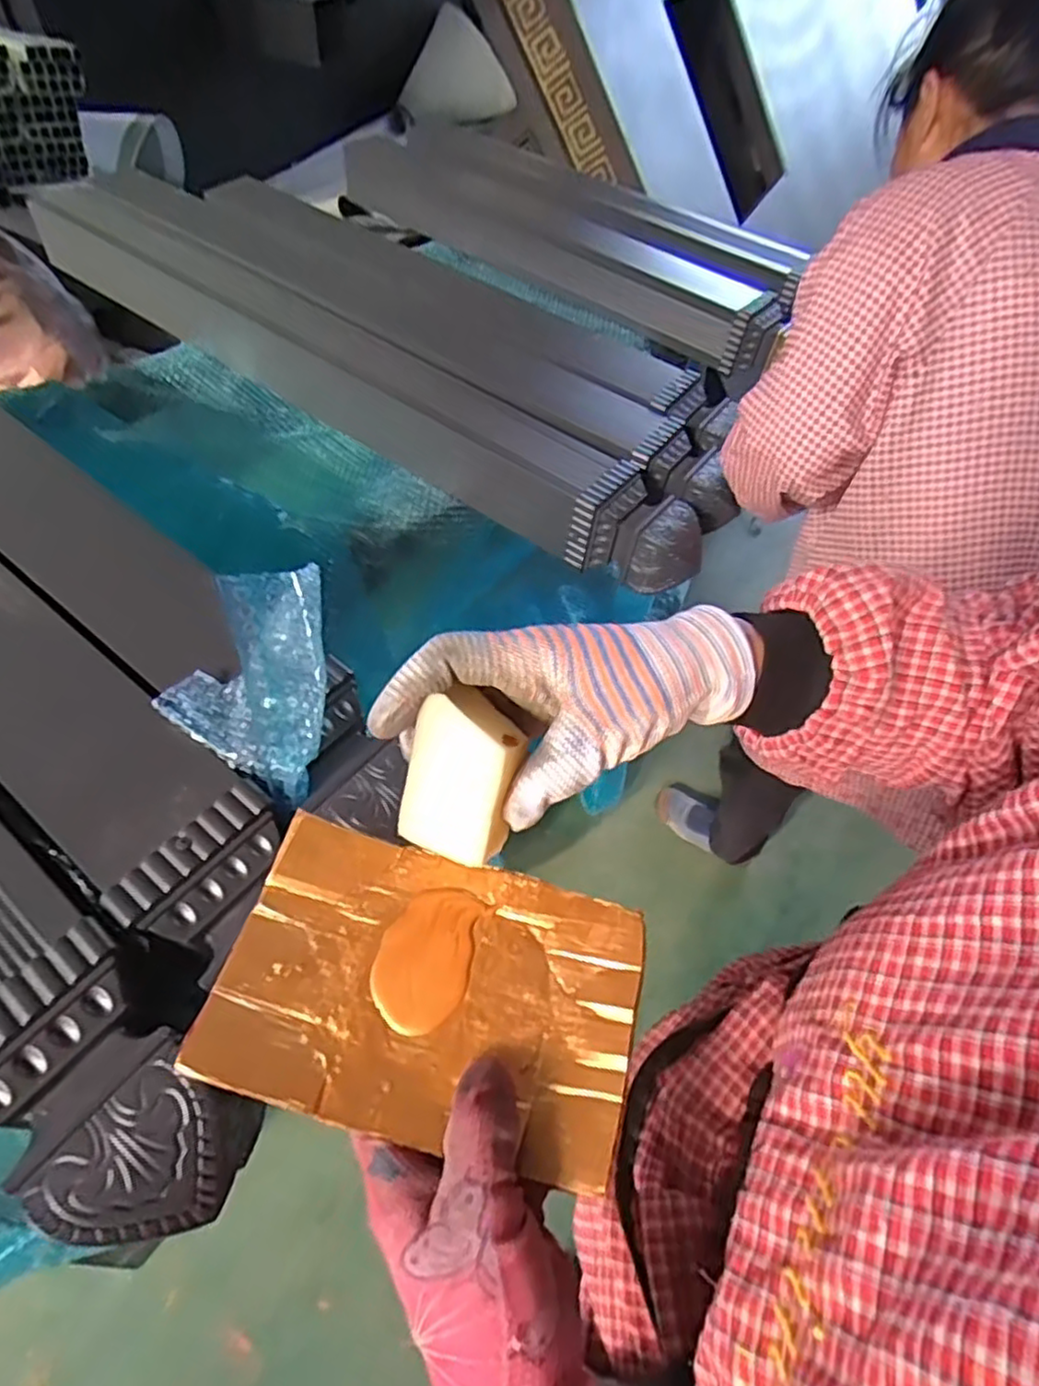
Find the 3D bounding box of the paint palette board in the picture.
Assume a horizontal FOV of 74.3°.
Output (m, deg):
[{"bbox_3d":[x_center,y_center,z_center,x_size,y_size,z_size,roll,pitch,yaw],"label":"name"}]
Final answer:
[{"bbox_3d":[-0.036,0.121,0.286,0.163,0.016,0.107,13,54,5],"label":"paint palette board"}]

